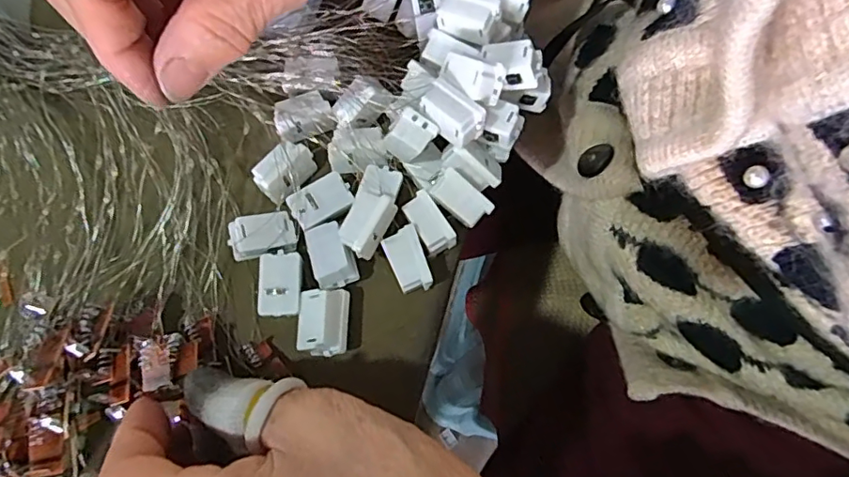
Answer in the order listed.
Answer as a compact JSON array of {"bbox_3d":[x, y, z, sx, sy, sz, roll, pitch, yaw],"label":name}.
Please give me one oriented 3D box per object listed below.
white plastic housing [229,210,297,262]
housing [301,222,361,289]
[{"bbox_3d":[-0.070,-0.002,0.233,0.027,0.009,0.017,-12,70,-5],"label":"white plastic housing"},{"bbox_3d":[-0.040,0.006,0.231,0.017,0.005,0.028,-22,71,-8],"label":"housing"}]

